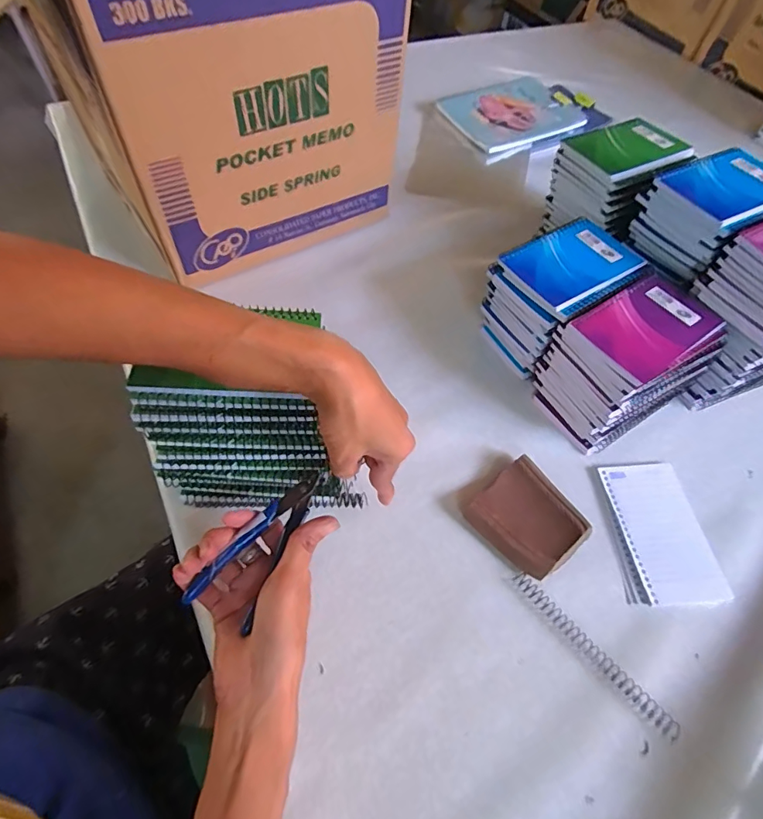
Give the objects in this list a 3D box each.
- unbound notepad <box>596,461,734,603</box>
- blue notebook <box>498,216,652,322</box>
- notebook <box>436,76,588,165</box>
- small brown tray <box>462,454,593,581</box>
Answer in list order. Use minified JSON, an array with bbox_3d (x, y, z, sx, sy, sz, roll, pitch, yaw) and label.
[{"bbox_3d":[0.256,0.111,0.432,0.090,0.006,0.130,1,57,-4],"label":"unbound notepad"},{"bbox_3d":[0.194,-0.143,0.463,0.136,0.010,0.096,-29,65,-21],"label":"blue notebook"},{"bbox_3d":[0.226,-0.512,0.806,0.226,0.014,0.173,-27,69,-18],"label":"notebook"},{"bbox_3d":[0.134,0.100,0.422,0.084,0.022,0.088,-37,67,-25],"label":"small brown tray"}]

